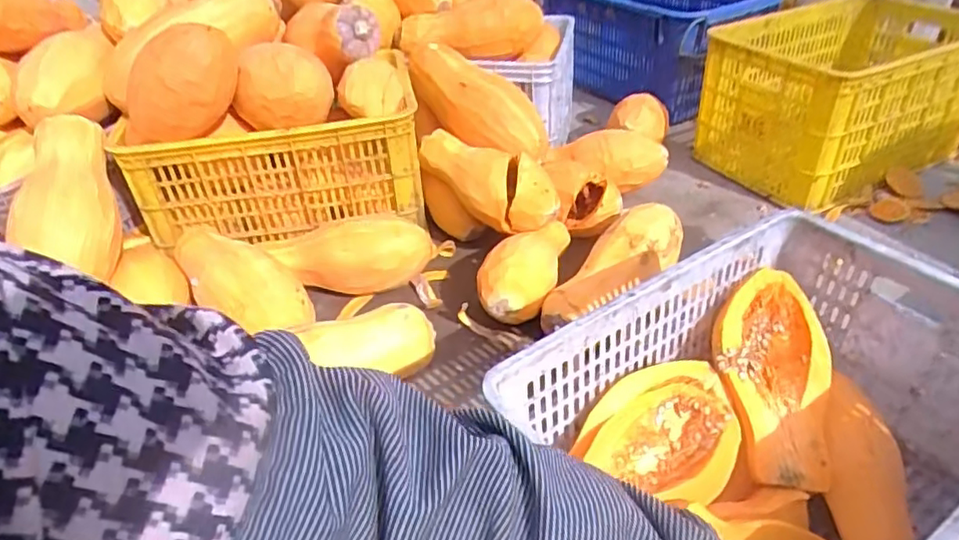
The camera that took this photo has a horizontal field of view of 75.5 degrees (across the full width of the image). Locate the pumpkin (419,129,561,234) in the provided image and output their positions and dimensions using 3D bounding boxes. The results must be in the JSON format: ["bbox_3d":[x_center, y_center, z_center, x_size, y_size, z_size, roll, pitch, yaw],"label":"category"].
[{"bbox_3d":[0.011,-0.164,1.111,0.279,0.110,0.107,29,43,3],"label":"pumpkin"}]

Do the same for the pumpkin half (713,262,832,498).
[{"bbox_3d":[0.356,0.130,0.775,0.153,0.070,0.278,16,59,-5],"label":"pumpkin half"}]

